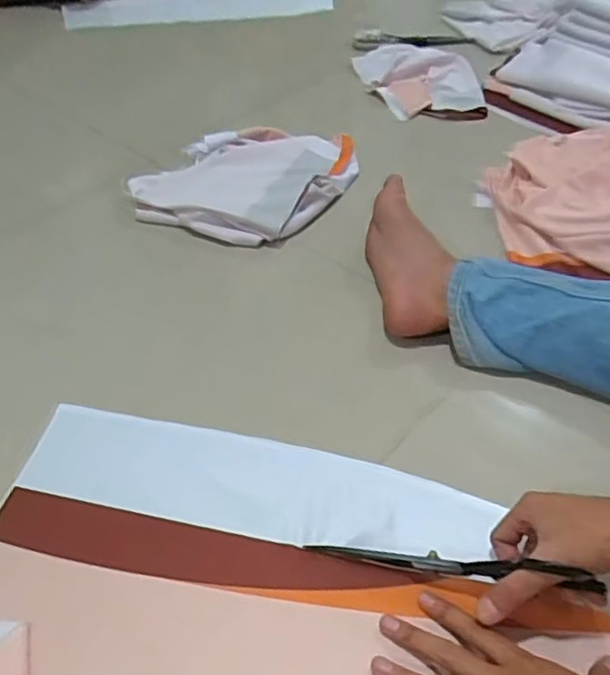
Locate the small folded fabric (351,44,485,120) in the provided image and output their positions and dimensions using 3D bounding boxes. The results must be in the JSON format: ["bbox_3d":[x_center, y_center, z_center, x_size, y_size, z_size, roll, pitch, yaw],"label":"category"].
[{"bbox_3d":[0.209,-0.480,1.157,0.191,0.029,0.256,-10,46,-9],"label":"small folded fabric"}]

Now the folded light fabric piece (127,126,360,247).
[{"bbox_3d":[-0.078,-0.242,0.916,0.262,0.039,0.296,21,49,21],"label":"folded light fabric piece"}]

